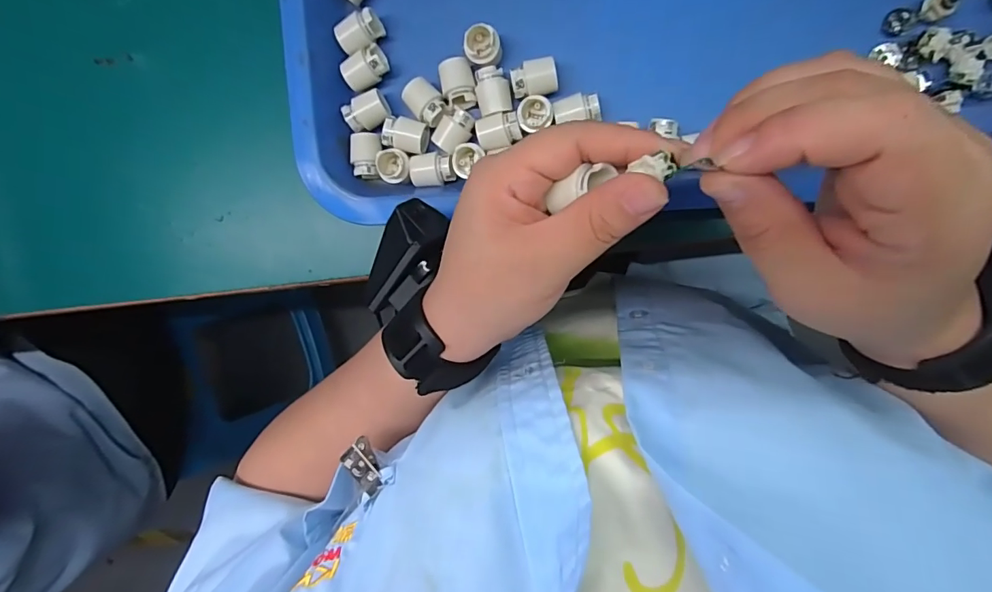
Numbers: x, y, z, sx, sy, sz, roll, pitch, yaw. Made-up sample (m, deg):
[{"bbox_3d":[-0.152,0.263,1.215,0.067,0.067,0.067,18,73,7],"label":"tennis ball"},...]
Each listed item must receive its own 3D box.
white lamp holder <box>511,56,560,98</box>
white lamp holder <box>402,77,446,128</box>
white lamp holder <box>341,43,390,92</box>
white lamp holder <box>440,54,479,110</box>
[{"bbox_3d":[0.024,-0.131,0.288,0.027,0.016,0.020,-10,96,8],"label":"white lamp holder"},{"bbox_3d":[-0.043,-0.123,0.304,0.019,0.020,0.029,-41,91,10],"label":"white lamp holder"},{"bbox_3d":[-0.084,-0.147,0.306,0.029,0.019,0.019,-30,93,10],"label":"white lamp holder"},{"bbox_3d":[-0.023,-0.133,0.301,0.020,0.022,0.031,-10,96,8],"label":"white lamp holder"}]

